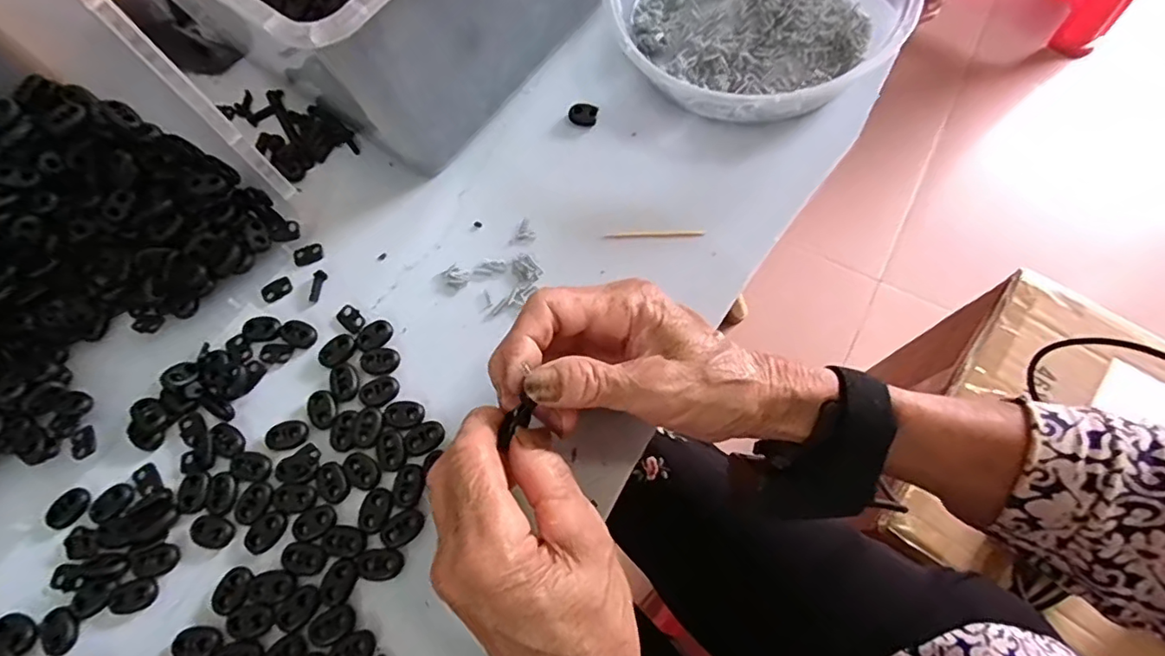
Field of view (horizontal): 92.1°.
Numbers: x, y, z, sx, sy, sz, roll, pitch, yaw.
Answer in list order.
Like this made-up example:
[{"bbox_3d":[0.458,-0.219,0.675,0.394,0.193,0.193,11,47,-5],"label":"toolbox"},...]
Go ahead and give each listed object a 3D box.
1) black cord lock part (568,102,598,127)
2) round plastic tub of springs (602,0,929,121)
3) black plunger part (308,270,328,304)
[{"bbox_3d":[0.001,-0.140,0.367,0.018,0.006,0.014,19,70,10],"label":"black cord lock part"},{"bbox_3d":[0.109,-0.219,0.363,0.187,0.048,0.185,-1,68,2],"label":"round plastic tub of springs"},{"bbox_3d":[-0.161,-0.026,0.340,0.007,0.005,0.021,9,68,6],"label":"black plunger part"}]

